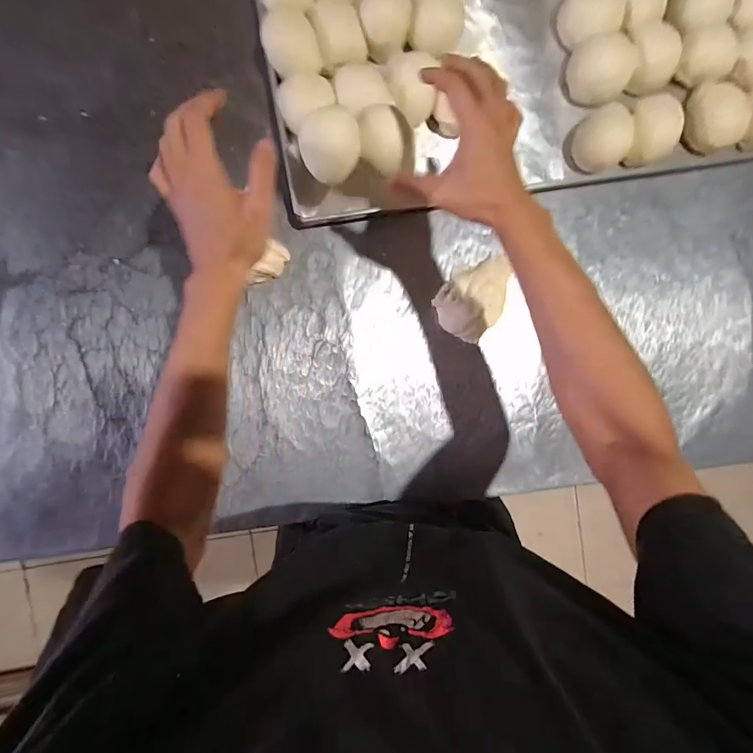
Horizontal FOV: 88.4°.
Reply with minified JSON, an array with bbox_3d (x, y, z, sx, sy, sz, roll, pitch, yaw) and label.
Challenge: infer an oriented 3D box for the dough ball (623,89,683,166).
[{"bbox_3d":[0.375,-0.338,0.527,0.070,0.042,0.090,-2,93,-2],"label":"dough ball"}]

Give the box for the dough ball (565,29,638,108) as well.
[{"bbox_3d":[0.301,-0.414,0.522,0.081,0.048,0.089,0,93,-2],"label":"dough ball"}]

